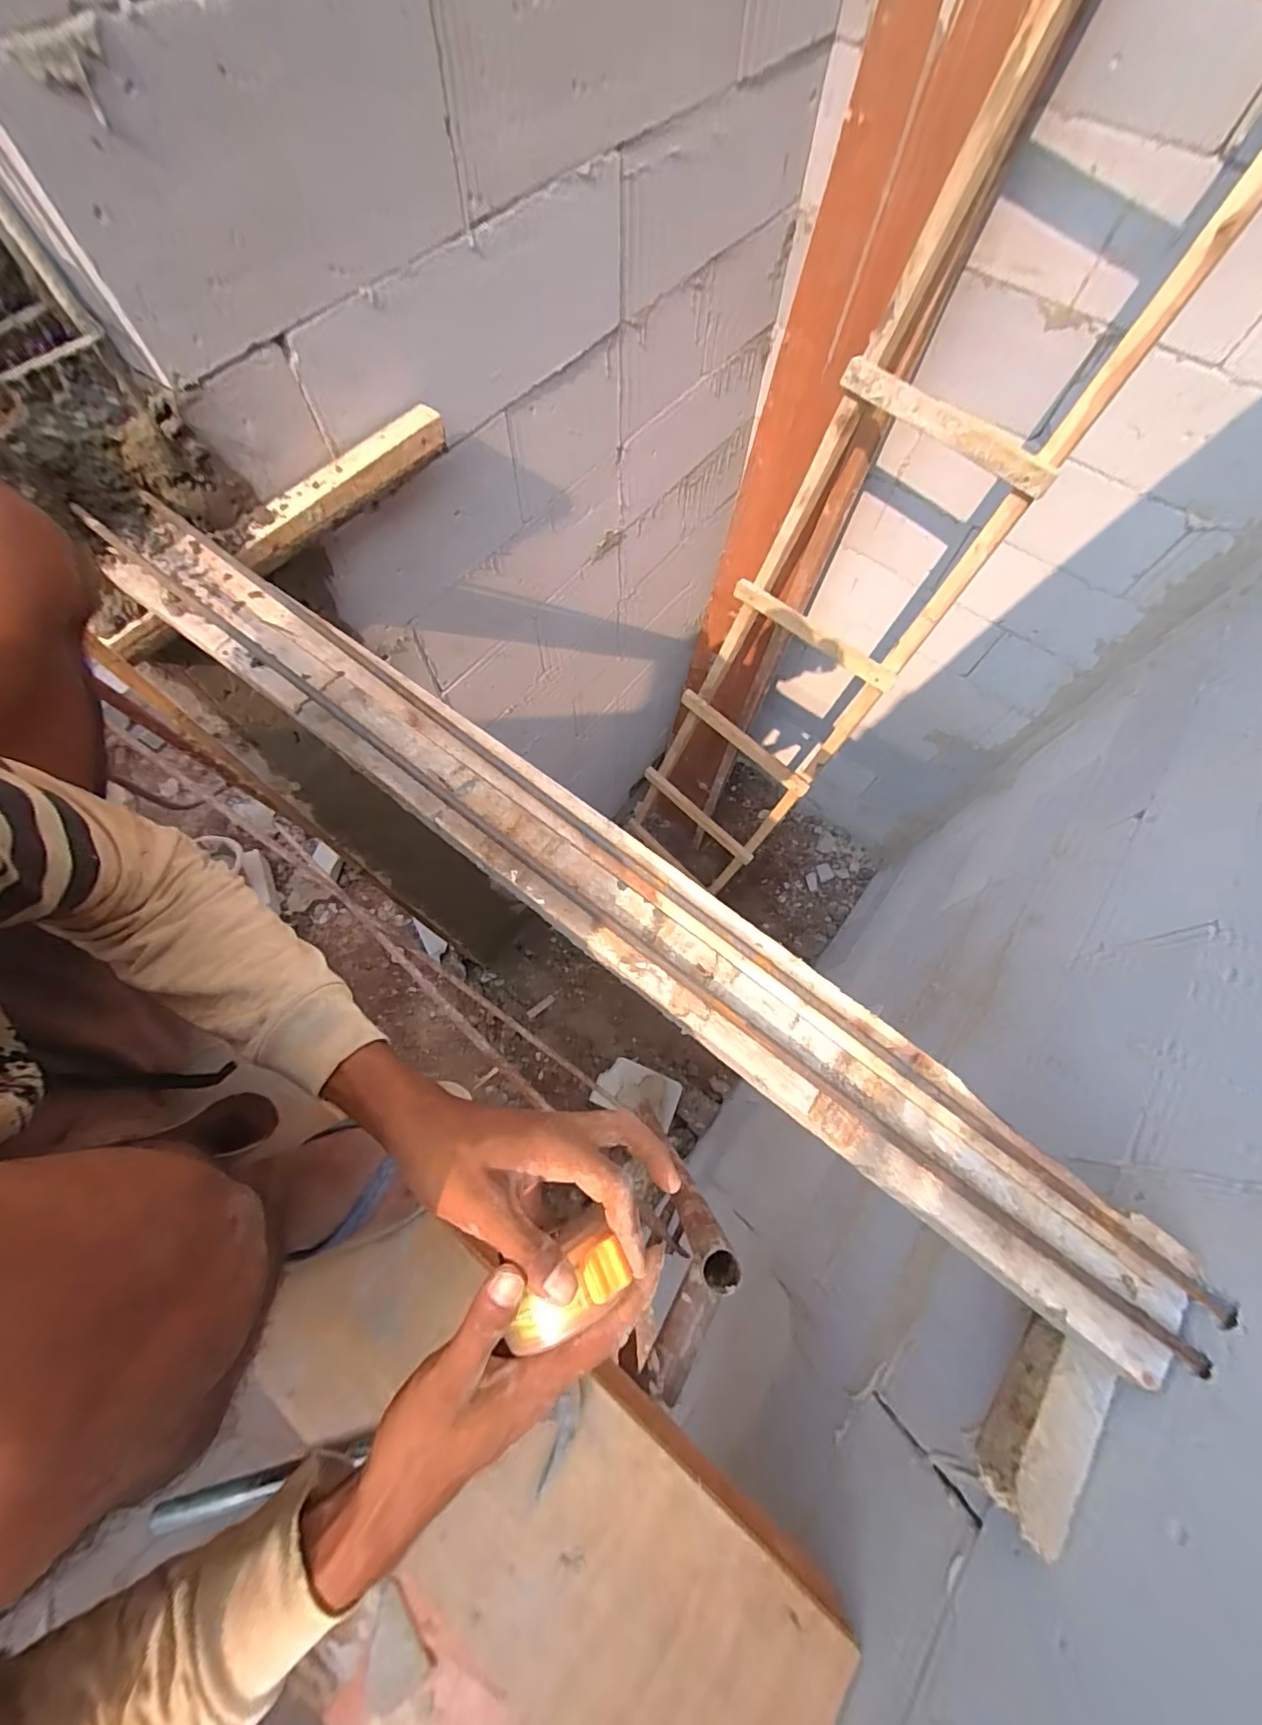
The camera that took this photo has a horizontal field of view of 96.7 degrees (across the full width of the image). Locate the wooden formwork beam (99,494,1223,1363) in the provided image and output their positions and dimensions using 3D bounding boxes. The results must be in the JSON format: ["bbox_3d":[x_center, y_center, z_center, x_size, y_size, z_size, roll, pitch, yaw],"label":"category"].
[{"bbox_3d":[-0.079,-0.018,0.494,1.156,0.044,0.110,37,72,12],"label":"wooden formwork beam"}]

